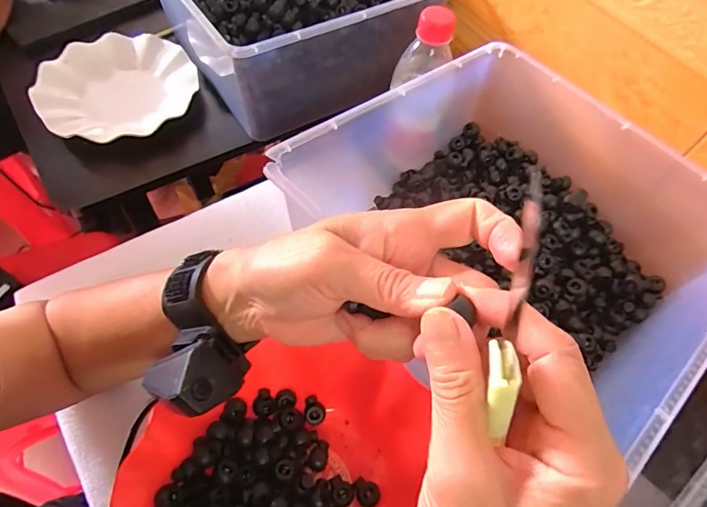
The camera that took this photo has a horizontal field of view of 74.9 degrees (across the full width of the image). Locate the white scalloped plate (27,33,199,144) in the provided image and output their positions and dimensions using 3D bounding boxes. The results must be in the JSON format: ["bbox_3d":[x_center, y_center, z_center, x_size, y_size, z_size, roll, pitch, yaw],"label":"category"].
[{"bbox_3d":[-0.283,-0.201,0.560,0.174,0.028,0.169,2,59,-3],"label":"white scalloped plate"}]

